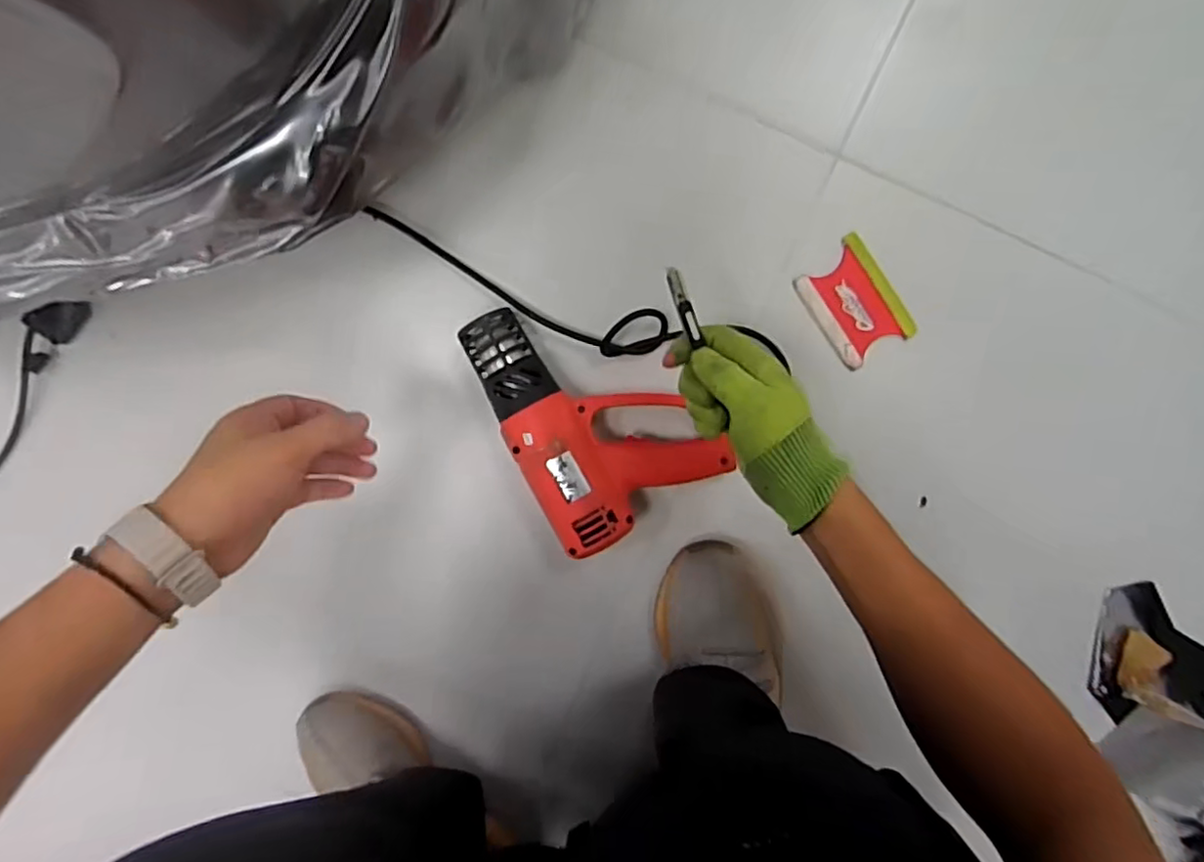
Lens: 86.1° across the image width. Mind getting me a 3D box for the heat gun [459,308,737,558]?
[{"bbox_3d":[-0.013,-0.023,0.572,0.165,0.071,0.220,-29,95,6],"label":"heat gun"}]

